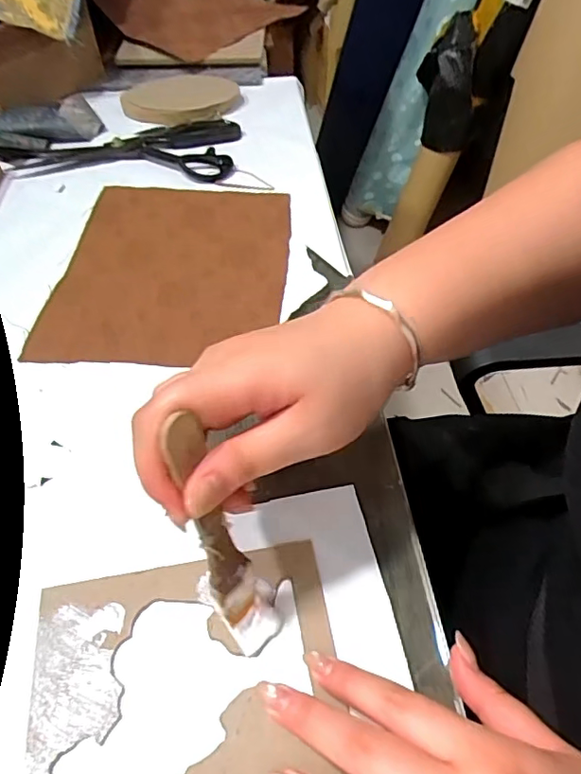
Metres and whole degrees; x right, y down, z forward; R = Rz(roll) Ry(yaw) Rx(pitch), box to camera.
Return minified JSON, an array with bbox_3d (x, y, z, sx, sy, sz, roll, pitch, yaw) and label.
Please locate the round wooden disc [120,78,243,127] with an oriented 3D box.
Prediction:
[{"bbox_3d":[-0.132,-0.355,0.669,0.129,0.013,0.129,-1,51,1],"label":"round wooden disc"}]

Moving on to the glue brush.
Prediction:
[{"bbox_3d":[-0.033,0.070,0.257,0.029,0.137,0.022,-25,32,-18],"label":"glue brush"}]

